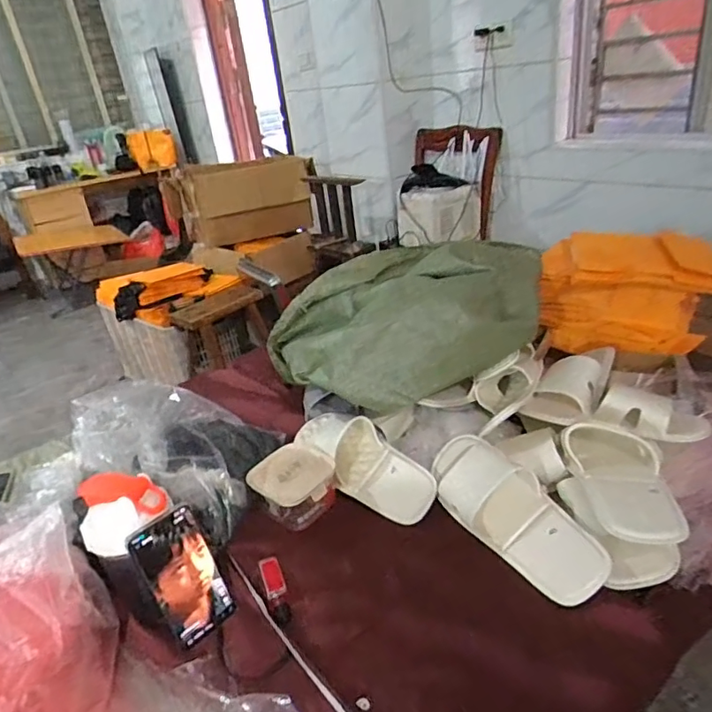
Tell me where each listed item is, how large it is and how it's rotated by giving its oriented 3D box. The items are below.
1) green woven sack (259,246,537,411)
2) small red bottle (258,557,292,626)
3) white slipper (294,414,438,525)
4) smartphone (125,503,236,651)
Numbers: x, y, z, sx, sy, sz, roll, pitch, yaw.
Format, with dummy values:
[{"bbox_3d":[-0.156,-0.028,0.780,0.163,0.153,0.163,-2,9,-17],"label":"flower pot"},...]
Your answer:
[{"bbox_3d":[0.088,-0.085,0.934,0.463,0.153,0.331,-25,33,-30],"label":"green woven sack"},{"bbox_3d":[-0.101,0.288,0.664,0.025,0.020,0.098,-15,26,-15],"label":"small red bottle"},{"bbox_3d":[0.003,0.161,0.843,0.104,0.066,0.287,-28,32,-34],"label":"white slipper"},{"bbox_3d":[-0.197,0.253,0.612,0.074,0.162,0.012,-30,21,-34],"label":"smartphone"}]

